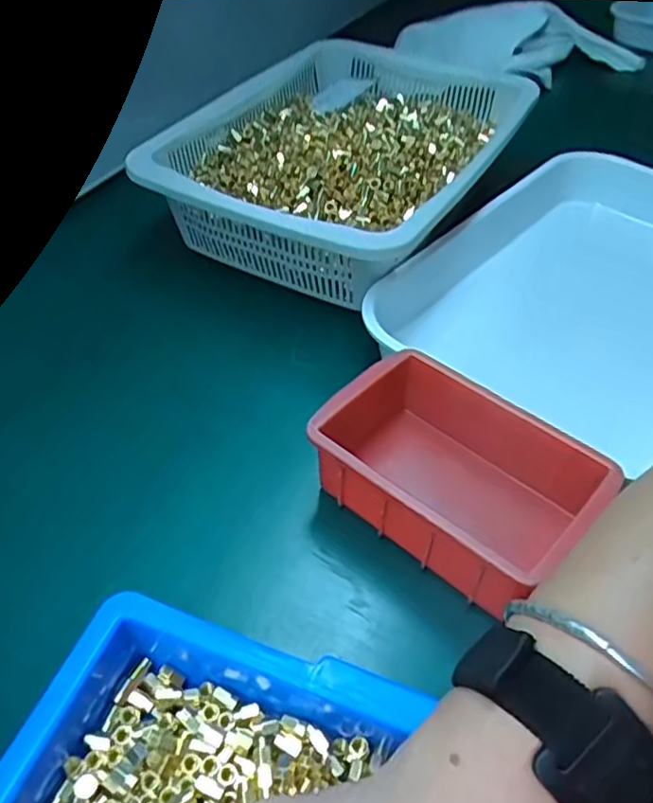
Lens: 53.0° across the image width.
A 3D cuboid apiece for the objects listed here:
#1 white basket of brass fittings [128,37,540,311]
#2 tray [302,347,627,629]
[{"bbox_3d":[0.015,-0.210,0.571,0.253,0.081,0.328,22,50,20],"label":"white basket of brass fittings"},{"bbox_3d":[0.067,0.041,0.370,0.136,0.058,0.098,34,54,27],"label":"tray"}]

